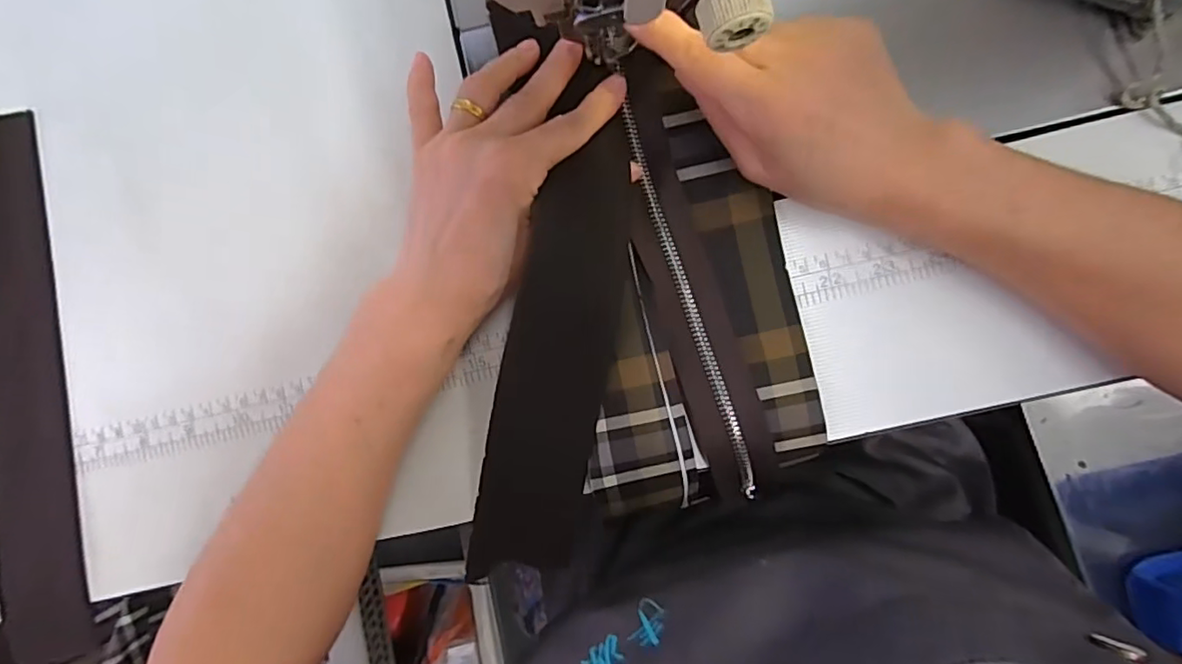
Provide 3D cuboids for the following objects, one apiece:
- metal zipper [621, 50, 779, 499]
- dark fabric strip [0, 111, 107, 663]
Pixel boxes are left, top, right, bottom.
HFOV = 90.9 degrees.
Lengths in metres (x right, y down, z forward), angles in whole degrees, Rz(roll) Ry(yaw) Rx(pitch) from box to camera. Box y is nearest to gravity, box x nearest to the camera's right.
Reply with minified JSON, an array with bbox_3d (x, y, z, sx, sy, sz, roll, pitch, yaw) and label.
[{"bbox_3d":[0.045,-0.027,0.281,0.033,0.012,0.212,-16,88,3],"label":"metal zipper"},{"bbox_3d":[-0.299,0.029,0.305,0.053,0.004,0.291,-8,88,3],"label":"dark fabric strip"}]

